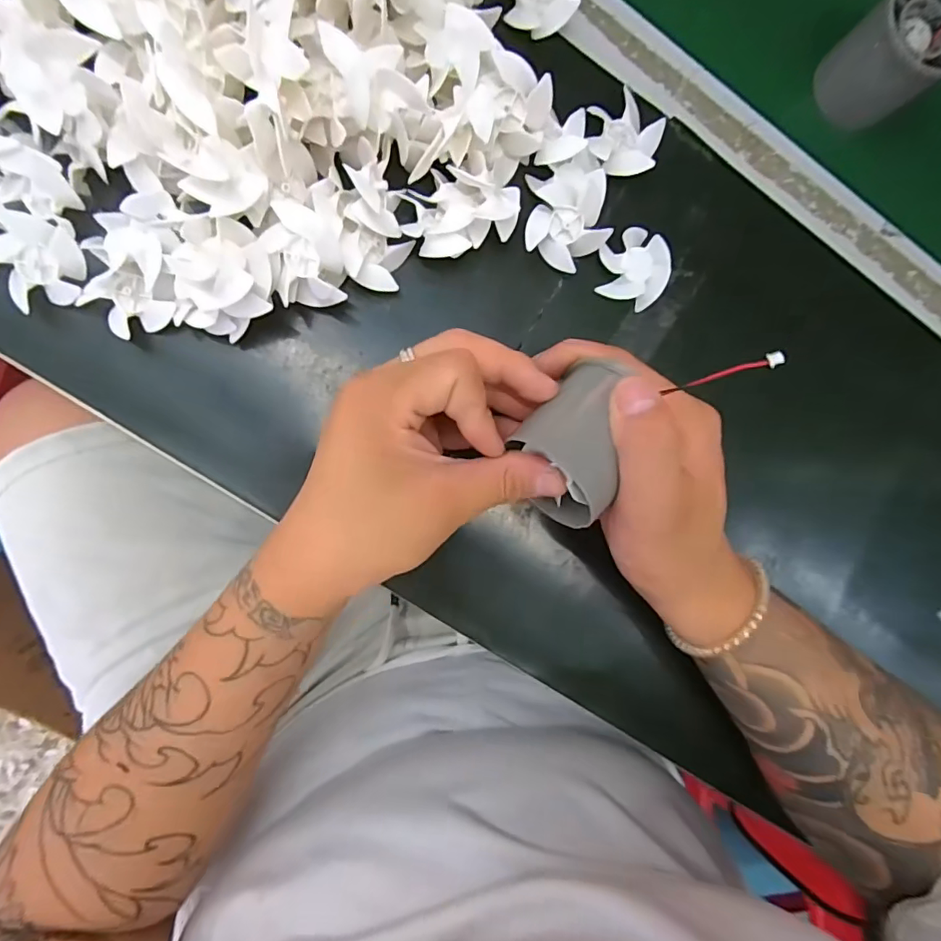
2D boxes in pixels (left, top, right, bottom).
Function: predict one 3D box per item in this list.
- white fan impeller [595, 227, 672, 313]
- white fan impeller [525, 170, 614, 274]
[{"bbox_3d":[0.088,-0.110,0.282,0.038,0.012,0.035,0,91,-7],"label":"white fan impeller"},{"bbox_3d":[0.051,-0.132,0.274,0.040,0.016,0.050,9,90,-7],"label":"white fan impeller"}]

